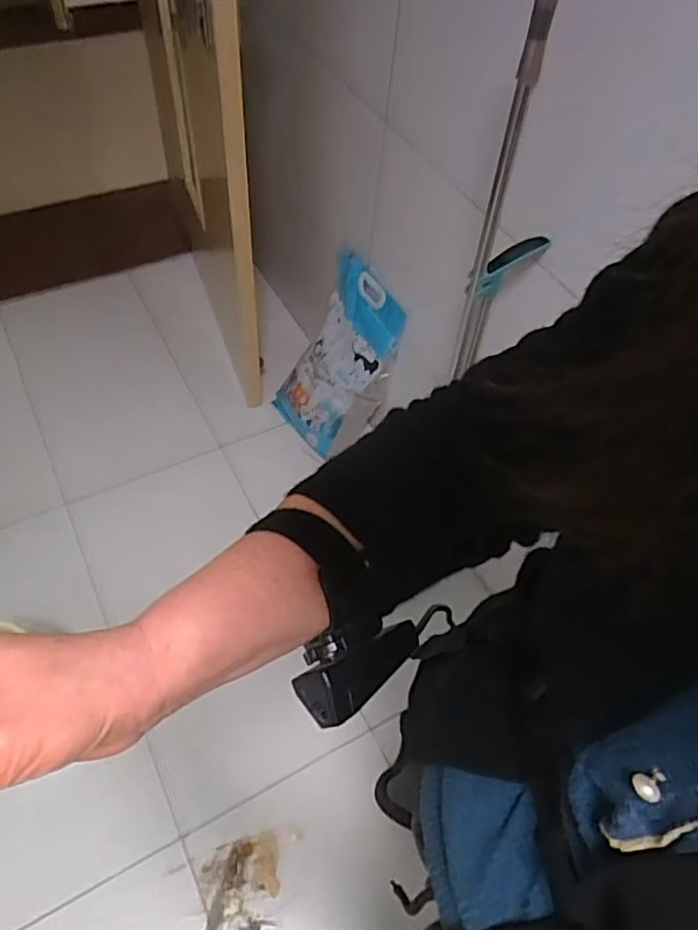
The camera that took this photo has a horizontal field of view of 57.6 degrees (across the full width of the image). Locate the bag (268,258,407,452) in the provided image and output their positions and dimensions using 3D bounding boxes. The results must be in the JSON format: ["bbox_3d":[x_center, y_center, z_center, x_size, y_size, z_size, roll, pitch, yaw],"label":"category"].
[{"bbox_3d":[-0.017,-0.266,1.612,0.263,0.471,0.141,35,29,20],"label":"bag"}]

